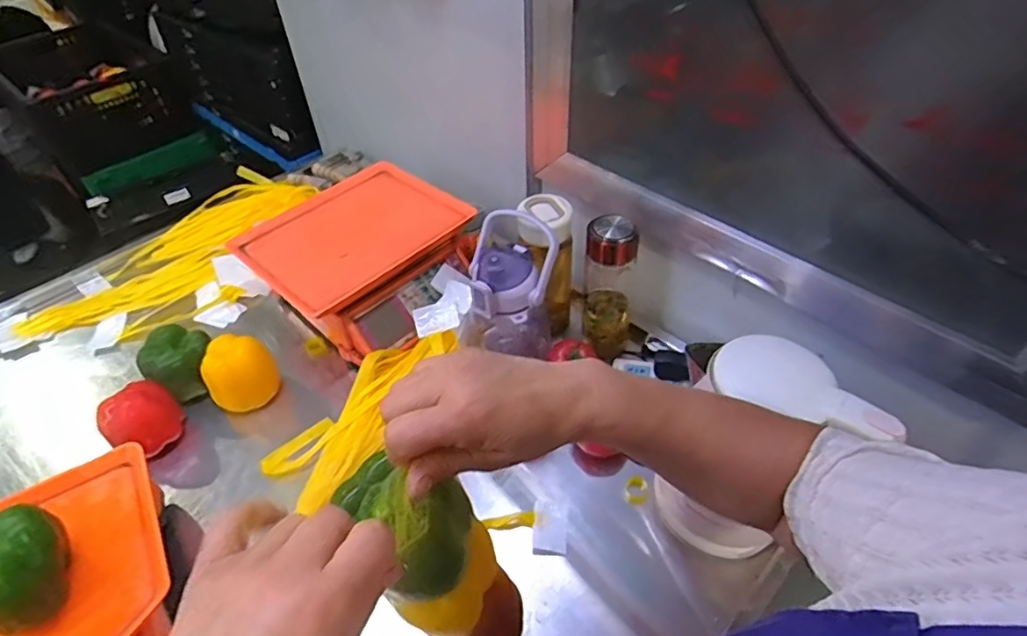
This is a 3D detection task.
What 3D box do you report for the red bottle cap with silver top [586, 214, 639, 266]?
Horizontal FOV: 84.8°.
[{"bbox_3d":[0.122,-0.096,0.700,0.053,0.044,0.050,-1,45,1],"label":"red bottle cap with silver top"}]

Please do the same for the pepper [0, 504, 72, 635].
[{"bbox_3d":[-0.406,0.208,0.467,0.064,0.090,0.080,15,48,17],"label":"pepper"}]

